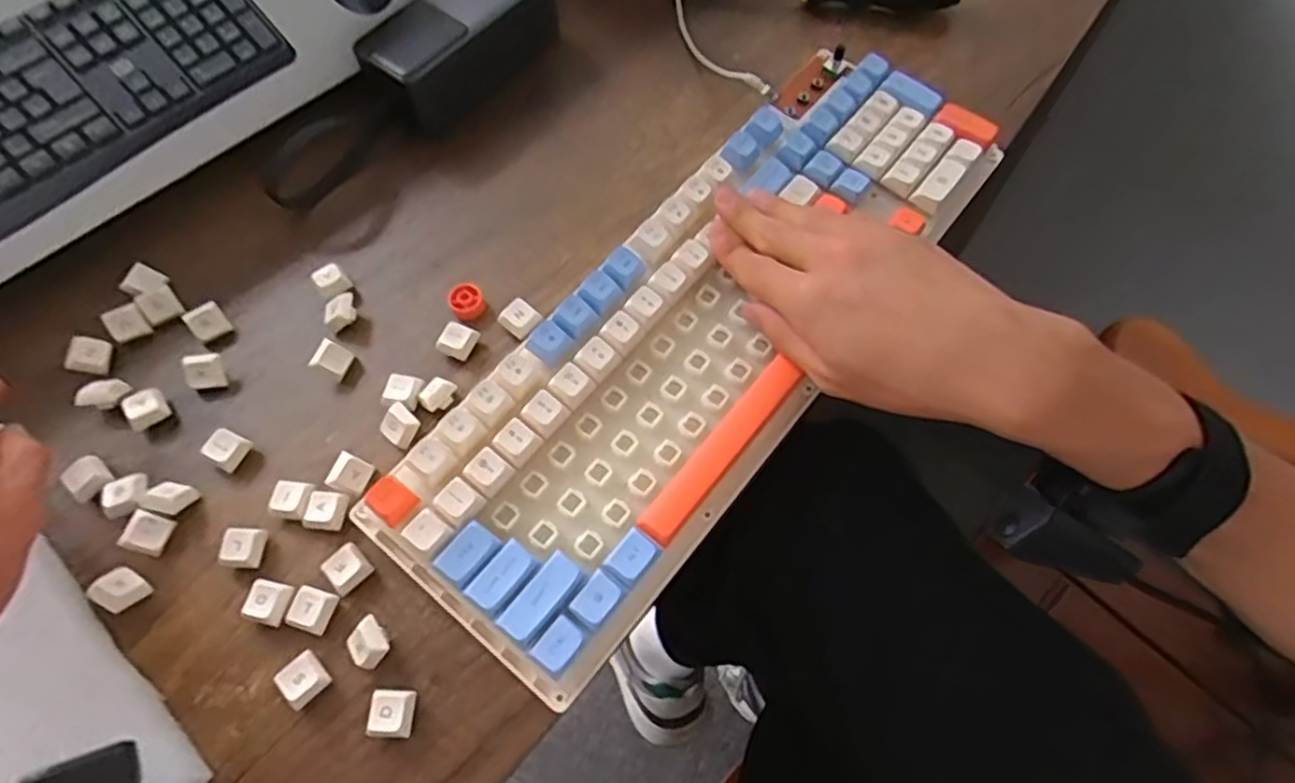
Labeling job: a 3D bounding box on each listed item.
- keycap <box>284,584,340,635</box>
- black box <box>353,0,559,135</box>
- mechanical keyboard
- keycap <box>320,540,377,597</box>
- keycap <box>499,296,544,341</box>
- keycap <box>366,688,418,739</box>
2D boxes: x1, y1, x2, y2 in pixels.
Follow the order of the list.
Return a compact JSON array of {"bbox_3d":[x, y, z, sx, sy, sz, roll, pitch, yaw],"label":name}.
[{"bbox_3d":[-0.151,0.099,0.319,0.019,0.010,0.018,16,65,8],"label":"keycap"},{"bbox_3d":[-0.117,-0.228,0.455,0.057,0.050,0.126,38,70,17],"label":"black box"},{"bbox_3d":[0.034,-0.044,0.371,0.137,0.033,0.390,34,70,14],"label":"mechanical keyboard"},{"bbox_3d":[-0.140,0.081,0.327,0.020,0.010,0.018,41,71,18],"label":"keycap"},{"bbox_3d":[-0.069,-0.039,0.386,0.019,0.012,0.018,31,68,14],"label":"keycap"},{"bbox_3d":[-0.109,0.137,0.301,0.018,0.011,0.019,5,64,3],"label":"keycap"}]

